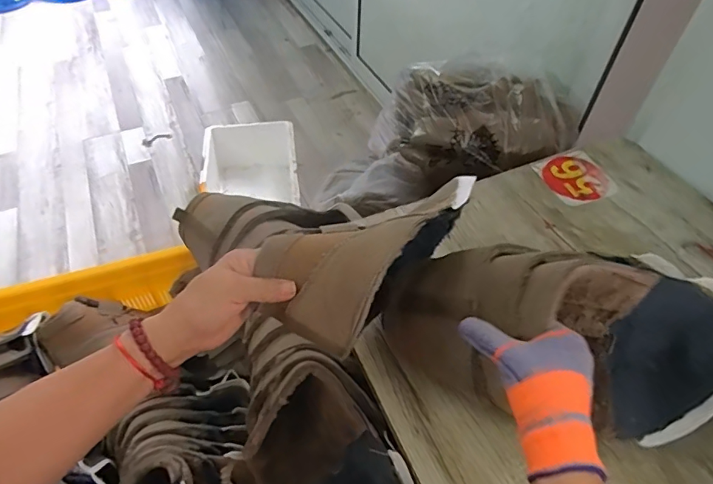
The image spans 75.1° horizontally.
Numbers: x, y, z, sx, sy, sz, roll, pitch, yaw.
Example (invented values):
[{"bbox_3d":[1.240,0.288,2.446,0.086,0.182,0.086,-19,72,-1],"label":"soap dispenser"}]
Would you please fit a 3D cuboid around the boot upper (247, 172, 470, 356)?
[{"bbox_3d":[0.024,0.012,0.416,0.216,0.078,0.095,-32,54,-12],"label":"boot upper"}]

